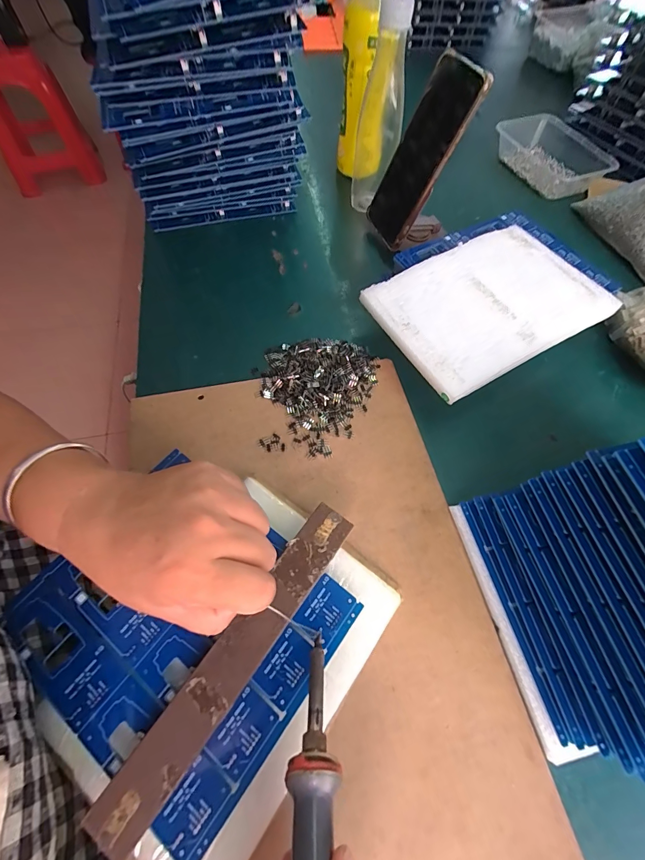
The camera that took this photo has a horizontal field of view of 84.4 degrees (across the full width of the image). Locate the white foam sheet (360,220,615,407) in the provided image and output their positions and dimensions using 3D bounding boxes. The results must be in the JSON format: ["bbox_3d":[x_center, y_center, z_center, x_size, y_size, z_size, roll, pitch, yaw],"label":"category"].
[{"bbox_3d":[0.168,-0.132,0.366,0.213,0.020,0.152,-27,66,-14],"label":"white foam sheet"}]

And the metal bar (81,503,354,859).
[{"bbox_3d":[-0.051,0.137,0.222,0.029,0.004,0.207,34,66,15],"label":"metal bar"}]

